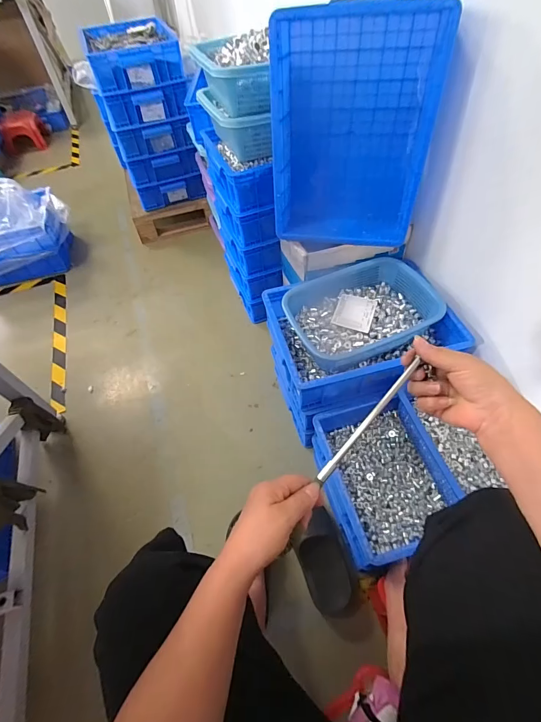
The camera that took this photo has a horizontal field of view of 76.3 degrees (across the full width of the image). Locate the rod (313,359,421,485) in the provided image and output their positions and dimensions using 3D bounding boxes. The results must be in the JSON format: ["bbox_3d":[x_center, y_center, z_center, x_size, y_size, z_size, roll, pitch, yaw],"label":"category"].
[{"bbox_3d":[0.114,0.070,0.402,0.011,0.007,0.175,39,87,27],"label":"rod"}]

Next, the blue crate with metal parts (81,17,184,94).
[{"bbox_3d":[-0.500,-1.113,1.242,0.305,0.113,0.365,-18,55,-9],"label":"blue crate with metal parts"}]

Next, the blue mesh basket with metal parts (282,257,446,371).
[{"bbox_3d":[0.211,-0.121,0.839,0.337,0.081,0.249,-18,55,-9],"label":"blue mesh basket with metal parts"}]

